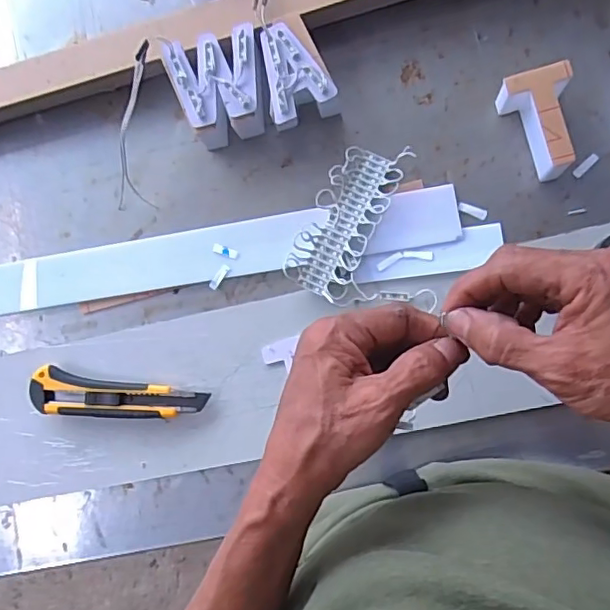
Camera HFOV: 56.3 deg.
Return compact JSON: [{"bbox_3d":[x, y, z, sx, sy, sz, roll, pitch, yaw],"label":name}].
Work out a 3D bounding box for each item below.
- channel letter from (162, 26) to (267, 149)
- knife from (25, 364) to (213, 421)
[{"bbox_3d":[-0.072,-0.197,0.518,0.078,0.053,0.084,-19,83,6],"label":"channel letter"},{"bbox_3d":[-0.167,0.084,0.513,0.158,0.021,0.039,5,86,8],"label":"knife"}]

